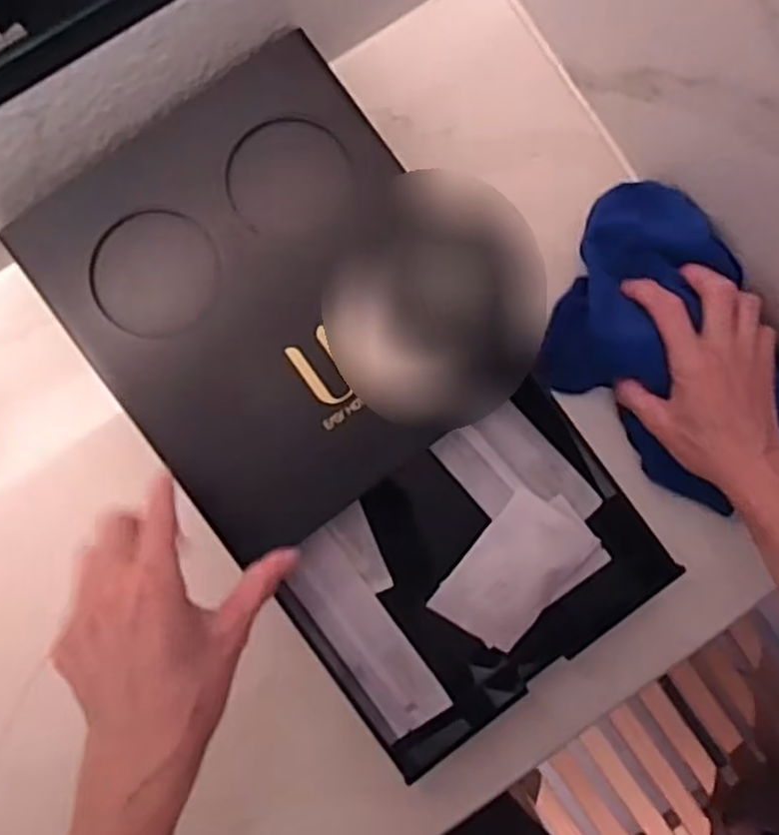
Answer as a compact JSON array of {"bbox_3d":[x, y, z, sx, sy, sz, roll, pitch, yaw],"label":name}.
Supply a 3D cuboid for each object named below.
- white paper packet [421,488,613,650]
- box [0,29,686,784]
[{"bbox_3d":[0.087,0.103,0.496,0.078,0.012,0.107,37,100,-14],"label":"white paper packet"},{"bbox_3d":[-0.017,0.001,0.498,0.232,0.090,0.437,-36,90,-4],"label":"box"}]

